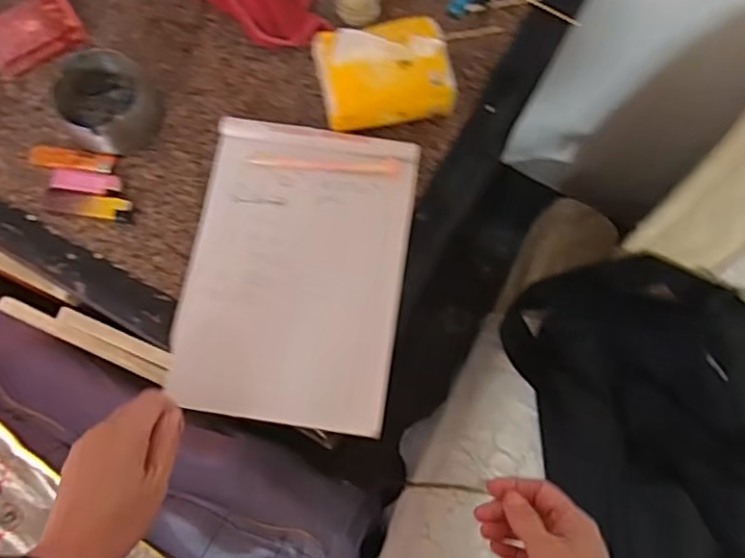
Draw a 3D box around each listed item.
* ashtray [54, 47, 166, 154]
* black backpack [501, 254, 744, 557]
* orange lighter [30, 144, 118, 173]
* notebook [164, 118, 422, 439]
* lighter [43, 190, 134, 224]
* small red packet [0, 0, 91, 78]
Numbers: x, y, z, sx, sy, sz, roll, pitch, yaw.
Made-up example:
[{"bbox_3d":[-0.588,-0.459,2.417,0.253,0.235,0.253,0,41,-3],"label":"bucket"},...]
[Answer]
[{"bbox_3d":[-0.253,-0.167,0.599,0.086,0.044,0.082,0,74,0],"label":"ashtray"},{"bbox_3d":[0.384,0.211,0.805,0.316,0.153,0.486,-28,69,39],"label":"black backpack"},{"bbox_3d":[-0.288,-0.115,0.605,0.081,0.008,0.022,10,74,3],"label":"orange lighter"},{"bbox_3d":[-0.068,-0.008,0.570,0.190,0.018,0.267,9,78,0],"label":"notebook"},{"bbox_3d":[-0.270,-0.070,0.594,0.085,0.012,0.023,9,74,3],"label":"lighter"},{"bbox_3d":[-0.341,-0.248,0.629,0.090,0.027,0.062,-32,76,-8],"label":"small red packet"}]

